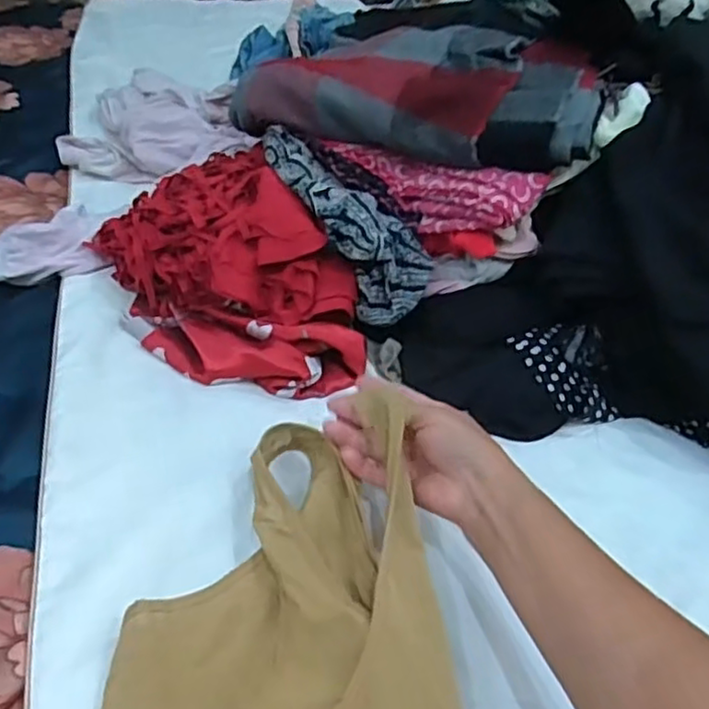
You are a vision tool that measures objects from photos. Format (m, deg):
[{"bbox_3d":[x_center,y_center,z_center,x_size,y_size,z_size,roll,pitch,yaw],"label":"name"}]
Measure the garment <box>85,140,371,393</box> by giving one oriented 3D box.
[{"bbox_3d":[-0.118,-0.084,0.646,0.185,0.098,0.269,-23,48,-28],"label":"garment"}]

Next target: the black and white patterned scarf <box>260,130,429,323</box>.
[{"bbox_3d":[-0.009,-0.137,0.665,0.075,0.055,0.228,-31,79,-32],"label":"black and white patterned scarf"}]

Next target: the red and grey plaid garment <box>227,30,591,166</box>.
[{"bbox_3d":[0.066,-0.270,0.681,0.353,0.092,0.151,19,43,16],"label":"red and grey plaid garment"}]

